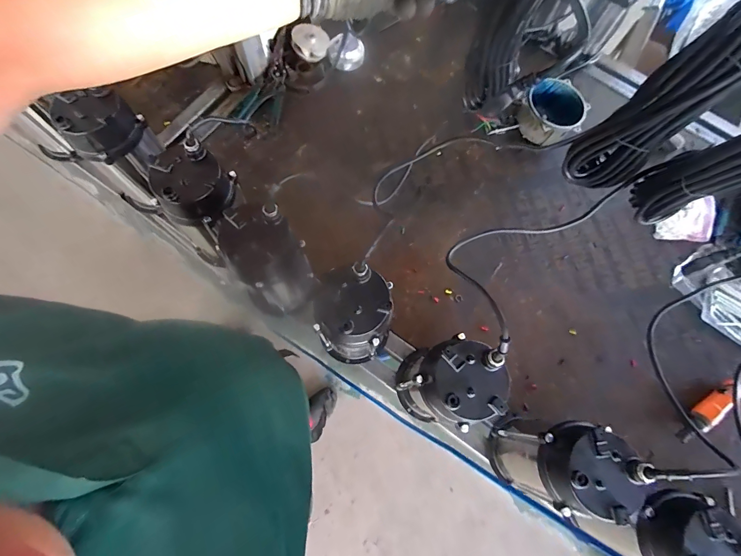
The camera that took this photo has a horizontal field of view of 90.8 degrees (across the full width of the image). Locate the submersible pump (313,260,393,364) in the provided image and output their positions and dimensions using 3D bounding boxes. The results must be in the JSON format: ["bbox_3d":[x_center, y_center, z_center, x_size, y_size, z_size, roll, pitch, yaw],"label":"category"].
[{"bbox_3d":[-0.023,0.080,0.646,0.108,0.280,0.119,22,73,8],"label":"submersible pump"}]

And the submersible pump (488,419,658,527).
[{"bbox_3d":[0.296,0.300,0.605,0.126,0.248,0.121,4,71,2],"label":"submersible pump"}]

